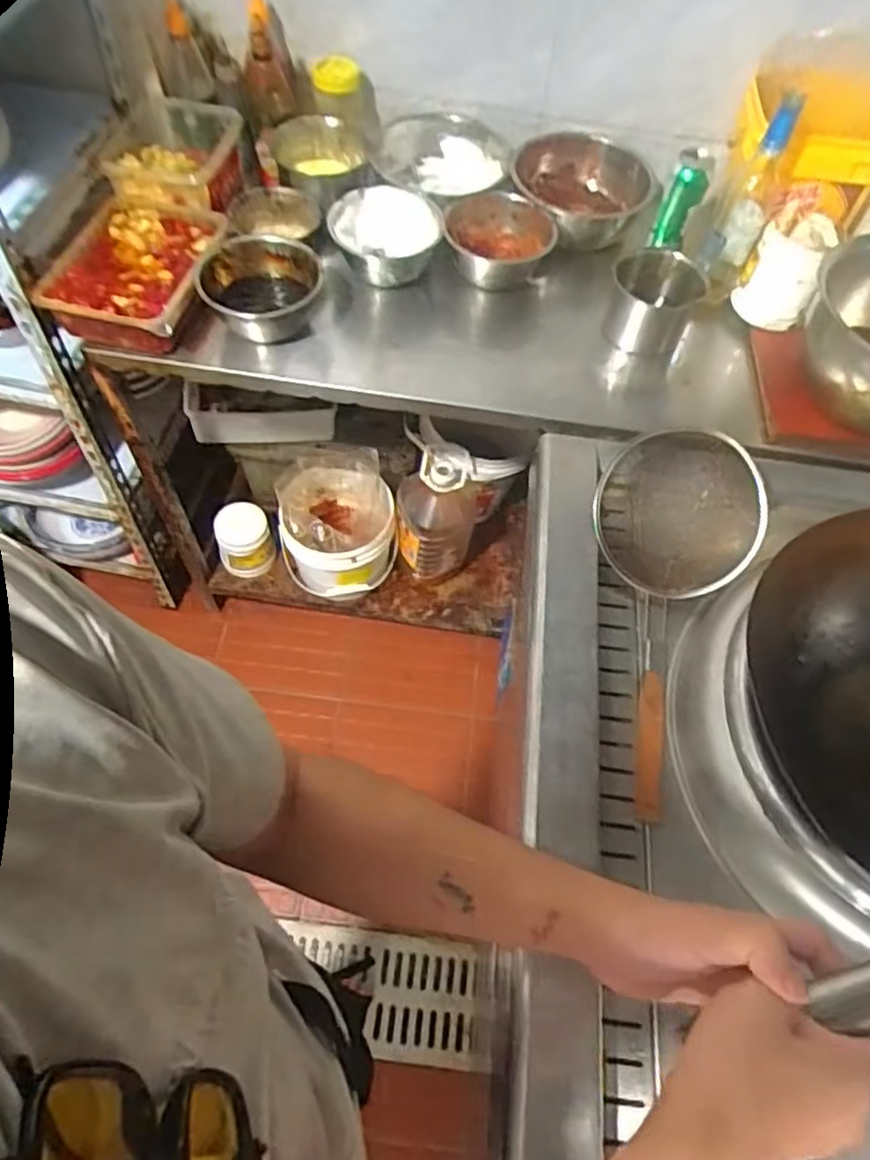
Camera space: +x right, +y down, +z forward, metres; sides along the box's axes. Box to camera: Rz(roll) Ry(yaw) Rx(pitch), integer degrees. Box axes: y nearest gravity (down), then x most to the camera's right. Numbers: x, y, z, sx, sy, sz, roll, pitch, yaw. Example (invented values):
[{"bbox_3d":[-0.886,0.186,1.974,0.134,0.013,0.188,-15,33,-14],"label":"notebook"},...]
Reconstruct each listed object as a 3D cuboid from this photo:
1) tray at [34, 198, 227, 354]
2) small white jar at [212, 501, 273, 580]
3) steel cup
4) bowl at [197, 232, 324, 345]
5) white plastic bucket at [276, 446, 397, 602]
[{"bbox_3d":[-0.444,-0.458,1.030,0.209,0.054,0.272,10,59,1],"label":"tray"},{"bbox_3d":[-0.434,-0.090,1.591,0.120,0.122,0.119,2,59,-3],"label":"small white jar"},{"bbox_3d":[0.325,-0.414,1.036,0.126,0.094,0.126,14,59,4],"label":"steel cup"},{"bbox_3d":[-0.254,-0.428,1.034,0.168,0.083,0.169,-4,59,-7],"label":"bowl"},{"bbox_3d":[-0.214,-0.124,1.522,0.234,0.219,0.244,2,59,-3],"label":"white plastic bucket"}]

